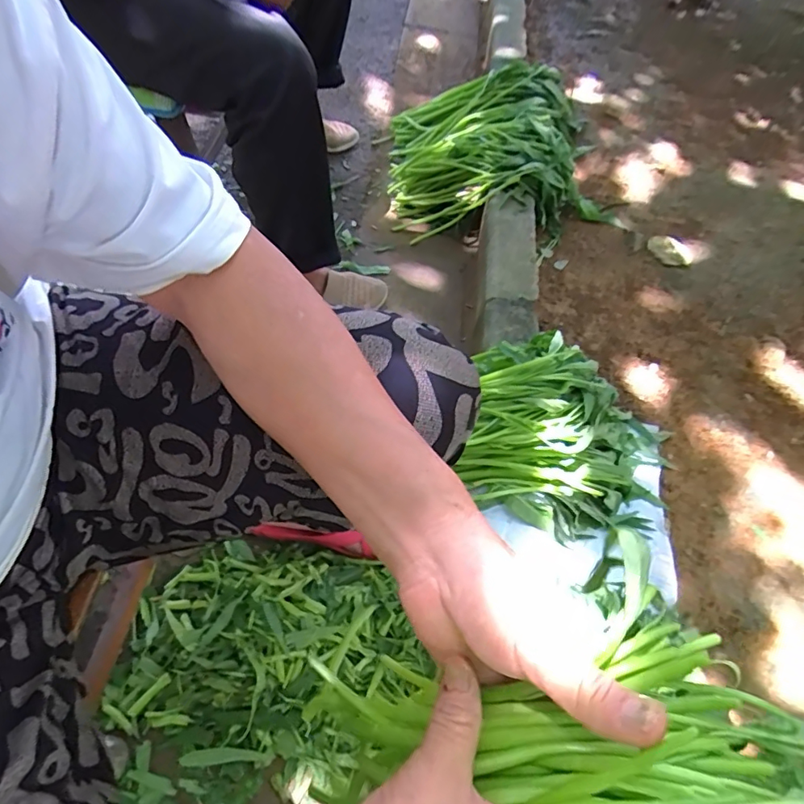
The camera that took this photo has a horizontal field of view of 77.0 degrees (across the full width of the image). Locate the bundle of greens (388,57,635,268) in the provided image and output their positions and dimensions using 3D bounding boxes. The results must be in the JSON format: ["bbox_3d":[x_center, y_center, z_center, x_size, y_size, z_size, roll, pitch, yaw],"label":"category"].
[{"bbox_3d":[0.203,-0.499,1.044,0.439,0.191,0.377,1,60,-6],"label":"bundle of greens"}]

